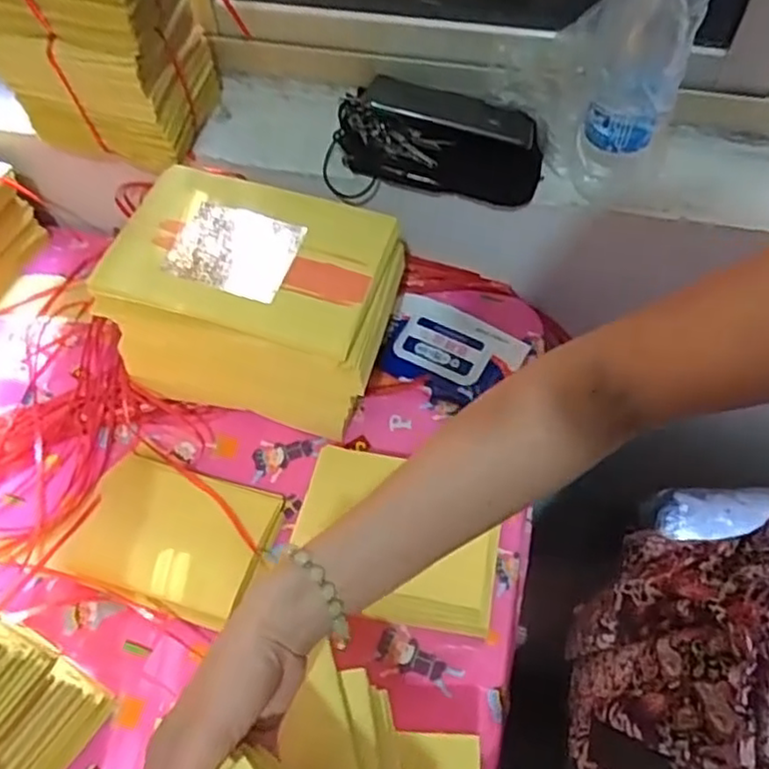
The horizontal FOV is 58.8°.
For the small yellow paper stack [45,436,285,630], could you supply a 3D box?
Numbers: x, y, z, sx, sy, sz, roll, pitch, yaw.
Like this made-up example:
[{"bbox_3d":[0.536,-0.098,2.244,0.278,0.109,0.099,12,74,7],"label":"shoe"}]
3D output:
[{"bbox_3d":[-0.194,0.135,0.634,0.168,0.020,0.134,18,59,4],"label":"small yellow paper stack"}]

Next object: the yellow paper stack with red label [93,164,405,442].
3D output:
[{"bbox_3d":[-0.118,-0.080,0.672,0.247,0.156,0.166,12,60,9],"label":"yellow paper stack with red label"}]

